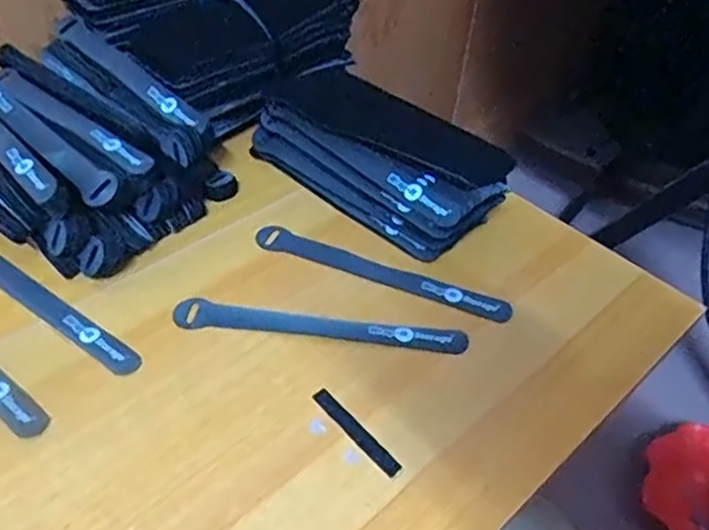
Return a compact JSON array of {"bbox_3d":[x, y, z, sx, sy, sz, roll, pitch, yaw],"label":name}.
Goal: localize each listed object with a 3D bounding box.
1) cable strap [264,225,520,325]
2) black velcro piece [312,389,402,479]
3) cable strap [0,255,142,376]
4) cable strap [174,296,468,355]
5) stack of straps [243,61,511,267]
[{"bbox_3d":[0.017,0.006,0.490,0.197,0.004,0.024,19,57,16],"label":"cable strap"},{"bbox_3d":[0.001,0.099,0.396,0.011,0.004,0.071,-31,54,-30],"label":"black velcro piece"},{"bbox_3d":[-0.220,0.022,0.454,0.193,0.004,0.025,30,50,23],"label":"cable strap"},{"bbox_3d":[-0.023,0.040,0.451,0.196,0.007,0.025,6,45,1],"label":"cable strap"},{"bbox_3d":[0.020,-0.088,0.540,0.204,0.067,0.096,29,50,23],"label":"stack of straps"}]

